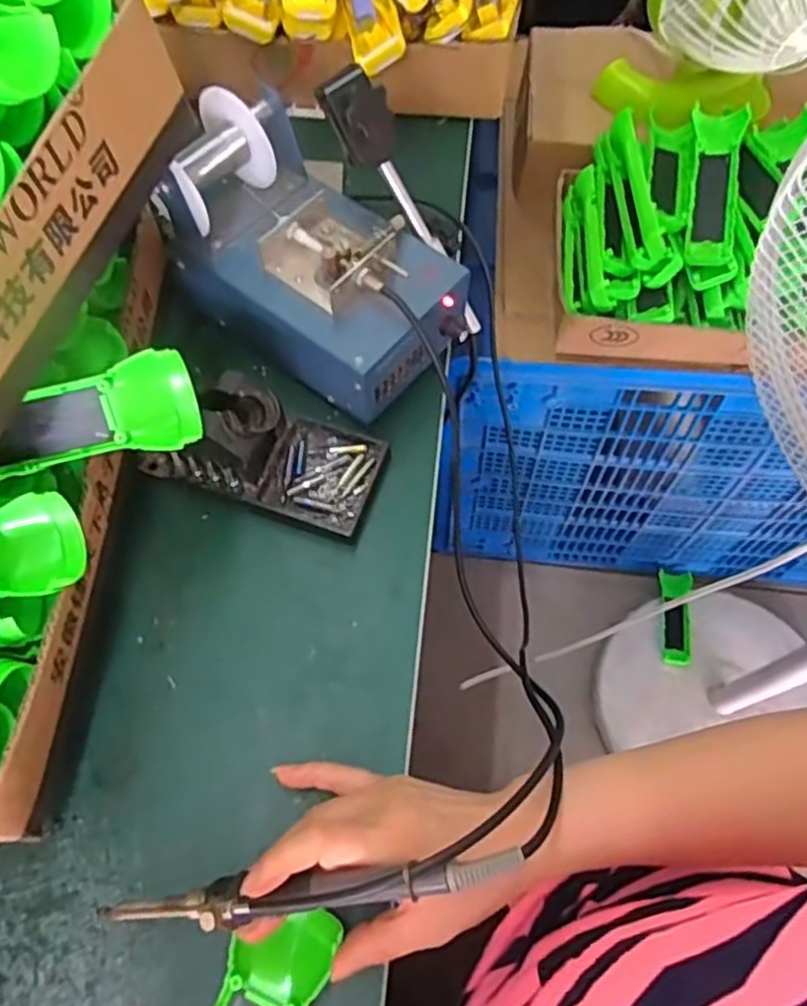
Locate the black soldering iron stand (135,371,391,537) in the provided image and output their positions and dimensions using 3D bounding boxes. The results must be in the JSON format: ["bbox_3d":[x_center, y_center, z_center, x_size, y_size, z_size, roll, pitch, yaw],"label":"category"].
[{"bbox_3d":[-0.094,-0.043,0.452,0.153,0.072,0.078,17,65,8],"label":"black soldering iron stand"}]

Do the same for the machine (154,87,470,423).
[{"bbox_3d":[-0.057,-0.165,0.473,0.196,0.113,0.120,34,69,16],"label":"machine"}]

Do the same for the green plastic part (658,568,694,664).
[{"bbox_3d":[0.448,0.183,1.128,0.048,0.018,0.158,5,64,3],"label":"green plastic part"}]

